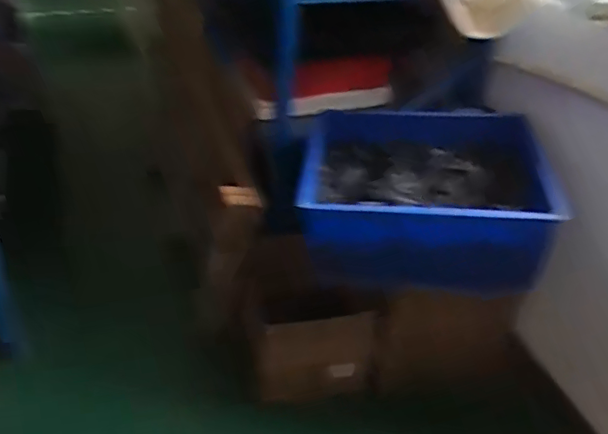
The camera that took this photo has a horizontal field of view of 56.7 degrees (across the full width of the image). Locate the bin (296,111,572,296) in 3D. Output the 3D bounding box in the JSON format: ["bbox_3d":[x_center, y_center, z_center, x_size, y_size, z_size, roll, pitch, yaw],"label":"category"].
[{"bbox_3d":[0.262,-0.038,1.345,0.522,0.272,0.407,6,38,2],"label":"bin"}]

